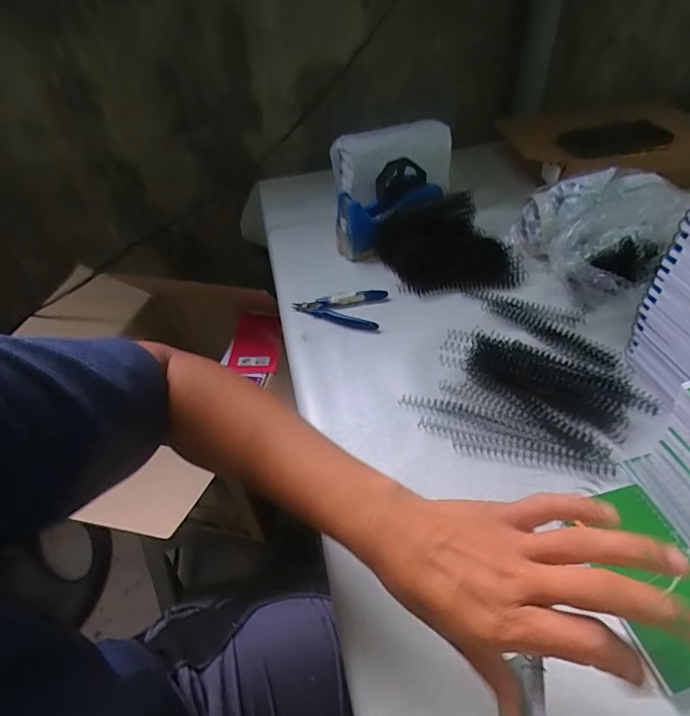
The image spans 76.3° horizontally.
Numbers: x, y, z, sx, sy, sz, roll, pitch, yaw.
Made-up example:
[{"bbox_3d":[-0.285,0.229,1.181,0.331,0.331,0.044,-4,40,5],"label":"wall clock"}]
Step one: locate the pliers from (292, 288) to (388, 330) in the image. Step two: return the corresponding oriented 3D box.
[{"bbox_3d":[-0.007,-0.071,0.582,0.114,0.013,0.066,9,48,13],"label":"pliers"}]

